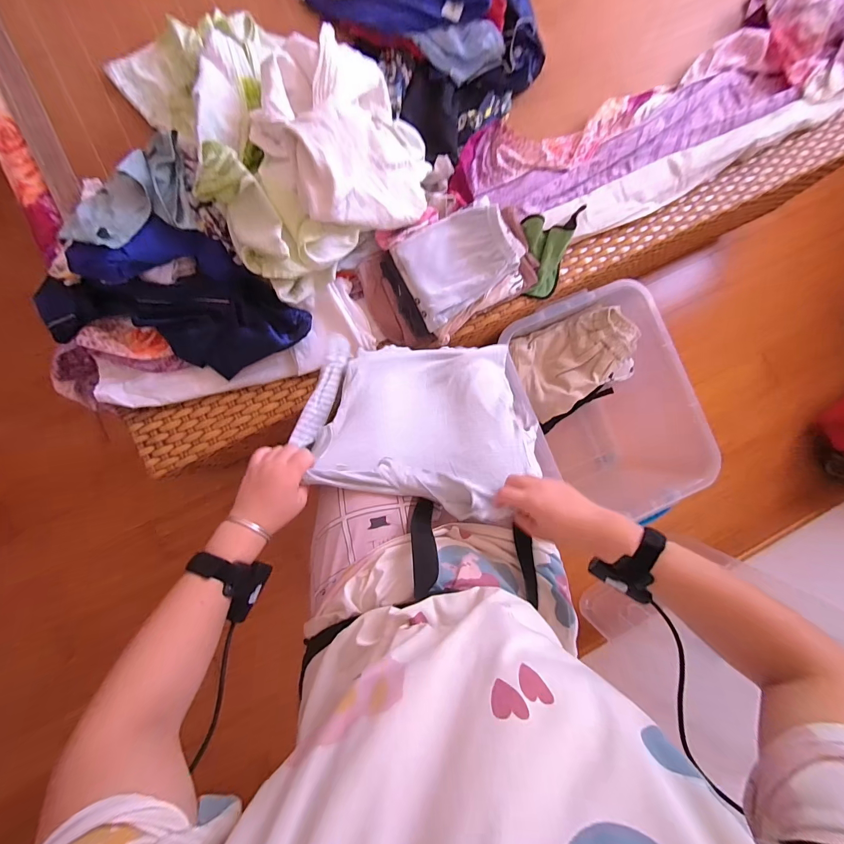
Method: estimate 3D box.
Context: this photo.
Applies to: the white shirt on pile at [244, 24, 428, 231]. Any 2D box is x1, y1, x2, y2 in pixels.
[{"bbox_3d":[-0.117,-0.470,0.579,0.262,0.150,0.267,0,87,-4],"label":"white shirt on pile"}]

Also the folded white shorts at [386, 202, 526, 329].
[{"bbox_3d":[0.064,-0.301,0.649,0.211,0.066,0.167,-35,90,-5],"label":"folded white shorts"}]

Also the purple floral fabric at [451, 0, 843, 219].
[{"bbox_3d":[0.511,-0.697,0.783,1.017,0.080,0.242,-30,90,-5],"label":"purple floral fabric"}]

